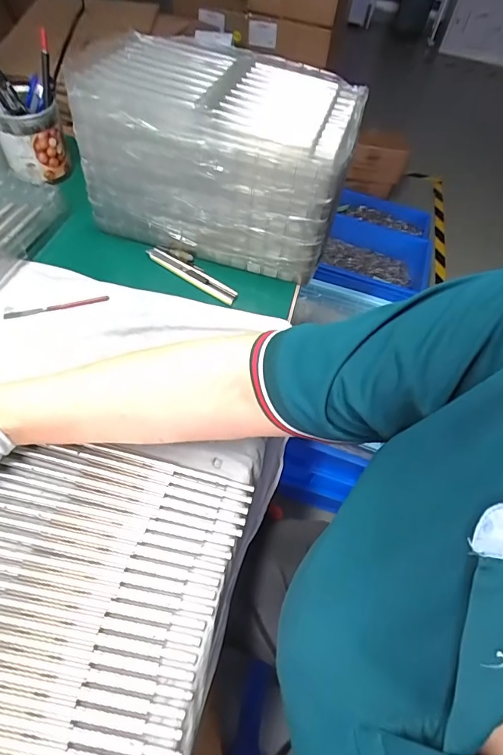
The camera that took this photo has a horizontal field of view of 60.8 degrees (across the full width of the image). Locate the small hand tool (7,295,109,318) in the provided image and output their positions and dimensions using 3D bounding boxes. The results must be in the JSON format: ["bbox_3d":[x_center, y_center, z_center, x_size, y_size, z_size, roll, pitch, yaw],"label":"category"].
[{"bbox_3d":[-0.215,-0.079,0.475,0.109,0.004,0.009,-14,58,-13],"label":"small hand tool"}]

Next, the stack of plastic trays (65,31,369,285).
[{"bbox_3d":[-0.029,-0.261,0.515,0.279,0.165,0.182,17,55,6],"label":"stack of plastic trays"}]

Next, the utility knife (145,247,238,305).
[{"bbox_3d":[-0.072,-0.124,0.514,0.127,0.011,0.019,32,59,17],"label":"utility knife"}]

